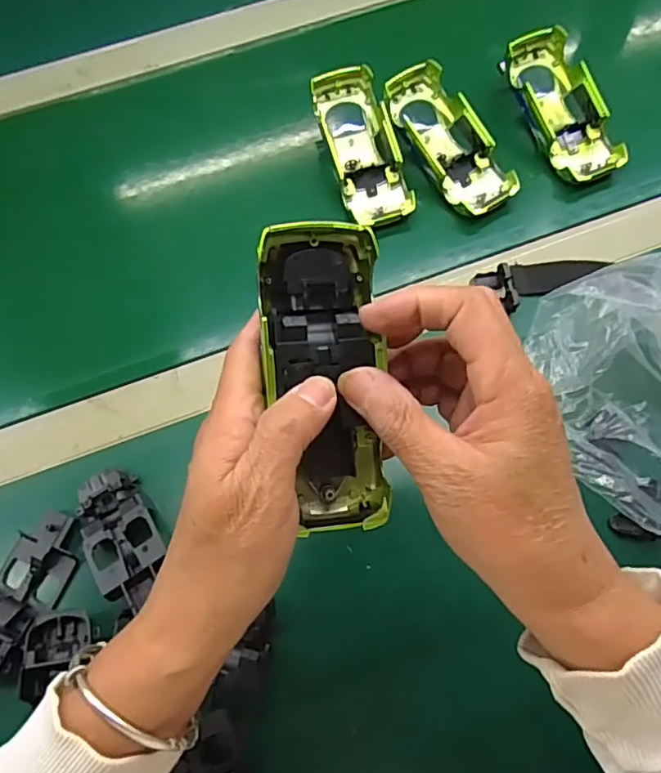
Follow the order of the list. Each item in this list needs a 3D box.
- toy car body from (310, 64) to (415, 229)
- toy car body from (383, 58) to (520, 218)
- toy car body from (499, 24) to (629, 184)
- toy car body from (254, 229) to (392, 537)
[{"bbox_3d":[0.026,-0.192,0.481,0.055,0.034,0.132,-16,81,-4],"label":"toy car body"},{"bbox_3d":[0.096,-0.198,0.481,0.055,0.035,0.133,-29,81,-10],"label":"toy car body"},{"bbox_3d":[0.191,-0.230,0.490,0.057,0.032,0.135,-22,83,-7],"label":"toy car body"},{"bbox_3d":[0.000,-0.004,0.259,0.051,0.028,0.131,-8,95,-1],"label":"toy car body"}]

